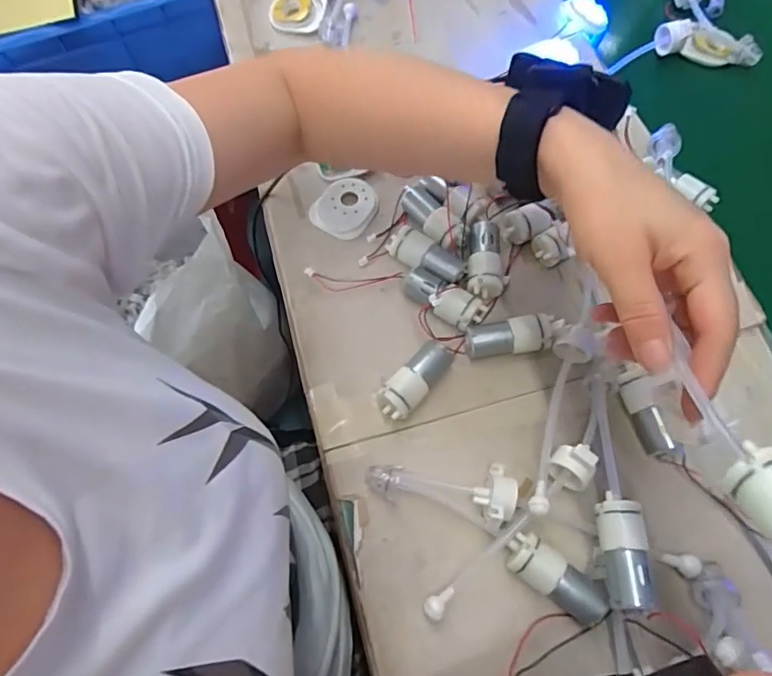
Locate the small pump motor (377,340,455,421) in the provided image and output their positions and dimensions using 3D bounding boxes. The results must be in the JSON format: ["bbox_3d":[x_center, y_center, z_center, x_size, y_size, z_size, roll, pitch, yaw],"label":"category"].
[{"bbox_3d":[0.022,0.031,0.381,0.024,0.025,0.062,42,74,16],"label":"small pump motor"}]

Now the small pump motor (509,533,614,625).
[{"bbox_3d":[0.104,0.148,0.327,0.063,0.023,0.025,34,72,13],"label":"small pump motor"}]

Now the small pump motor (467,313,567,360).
[{"bbox_3d":[0.092,-0.001,0.391,0.066,0.025,0.023,-9,68,-3],"label":"small pump motor"}]

